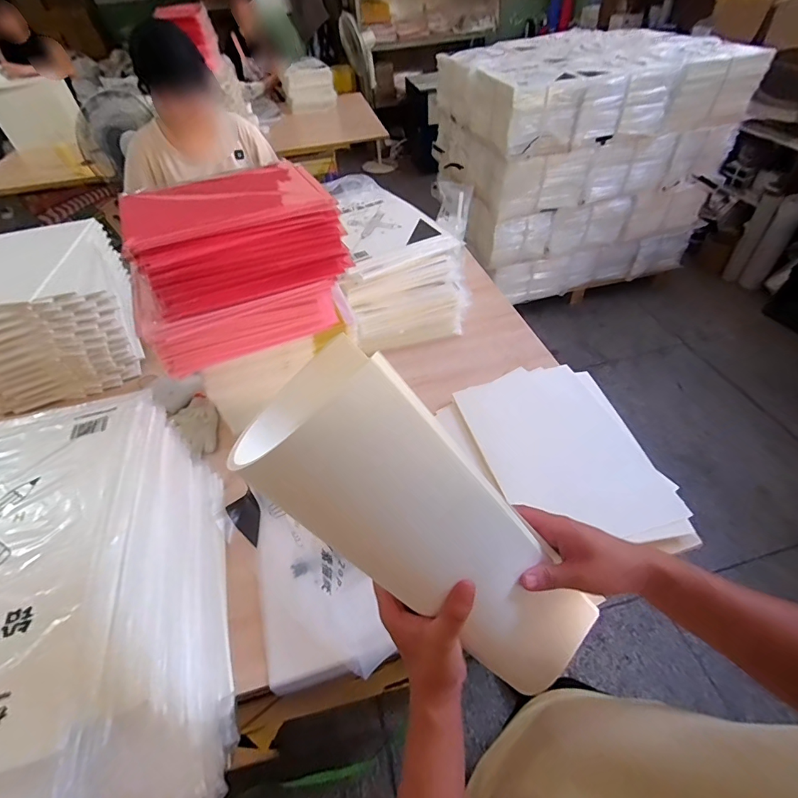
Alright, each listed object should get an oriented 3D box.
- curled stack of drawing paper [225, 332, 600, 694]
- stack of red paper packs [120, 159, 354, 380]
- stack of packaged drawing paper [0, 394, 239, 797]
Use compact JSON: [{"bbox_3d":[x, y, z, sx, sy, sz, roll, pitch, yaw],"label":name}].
[{"bbox_3d":[0.048,0.125,0.362,0.099,0.407,0.118,-17,32,46],"label":"curled stack of drawing paper"},{"bbox_3d":[-0.280,-0.238,0.738,0.346,0.240,0.208,-21,49,-14],"label":"stack of red paper packs"},{"bbox_3d":[-0.446,0.285,0.547,0.337,0.289,0.506,-15,48,-9],"label":"stack of packaged drawing paper"}]

